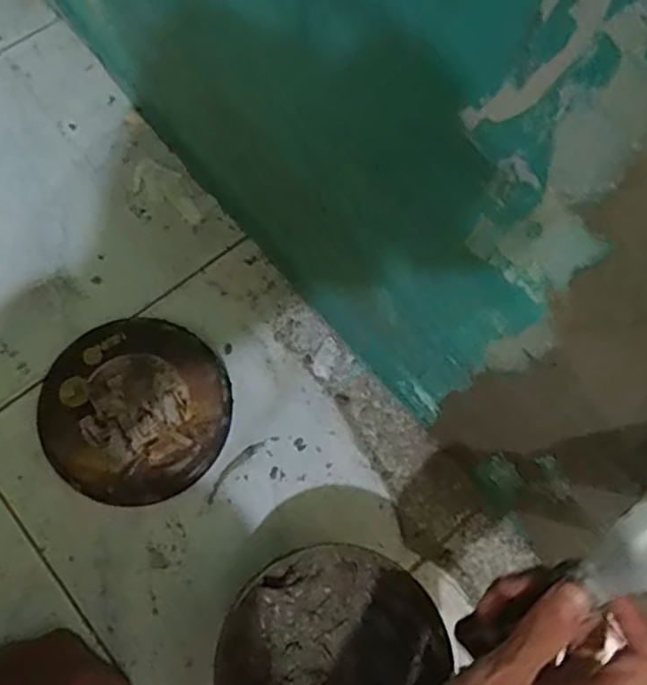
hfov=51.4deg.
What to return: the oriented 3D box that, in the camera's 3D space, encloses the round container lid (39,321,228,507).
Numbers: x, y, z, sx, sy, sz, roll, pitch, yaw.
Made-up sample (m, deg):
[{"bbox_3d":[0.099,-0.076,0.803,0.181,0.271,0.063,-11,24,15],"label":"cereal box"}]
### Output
[{"bbox_3d":[-0.148,0.053,0.538,0.143,0.015,0.141,1,72,-2],"label":"round container lid"}]

